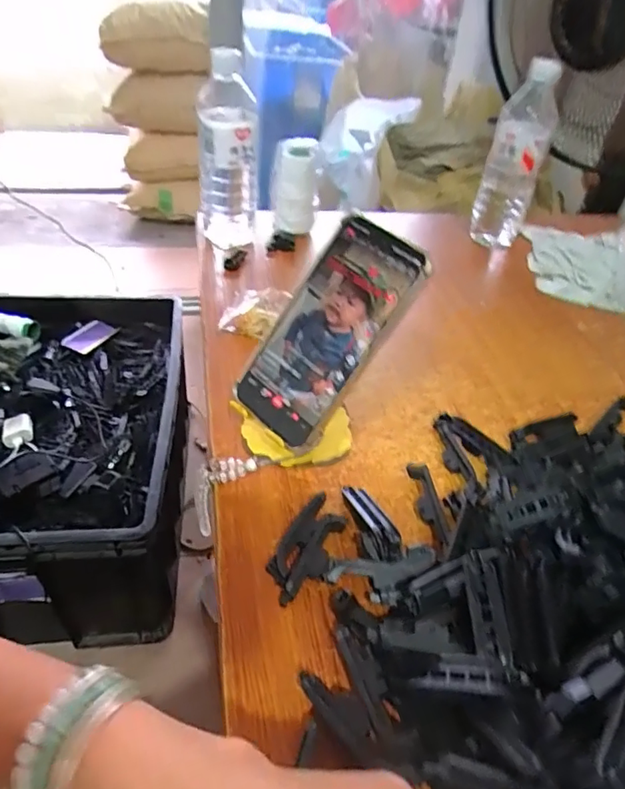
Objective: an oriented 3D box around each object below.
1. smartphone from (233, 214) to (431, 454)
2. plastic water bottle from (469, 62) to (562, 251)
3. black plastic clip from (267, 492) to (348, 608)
[{"bbox_3d":[0.008,-0.046,0.390,0.082,0.165,0.017,40,12,33],"label":"smartphone"},{"bbox_3d":[0.274,-0.316,0.718,0.070,0.222,0.067,18,42,13],"label":"plastic water bottle"},{"bbox_3d":[-0.003,0.102,0.356,0.034,0.016,0.081,20,43,15],"label":"black plastic clip"}]

